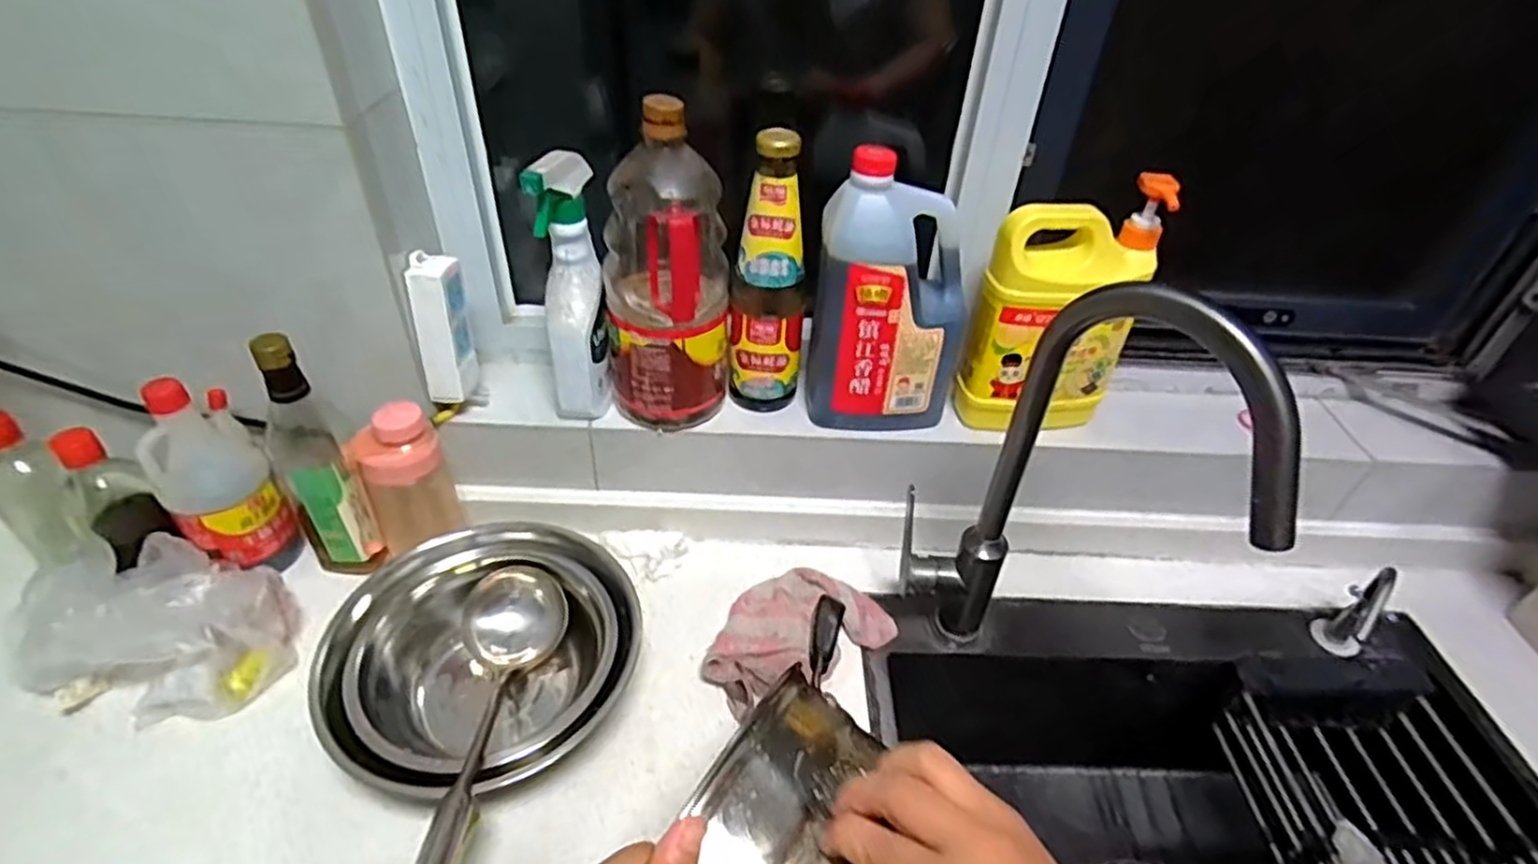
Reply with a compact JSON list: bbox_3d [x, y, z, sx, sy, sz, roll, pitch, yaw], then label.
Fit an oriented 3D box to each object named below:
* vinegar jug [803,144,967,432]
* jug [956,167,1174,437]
[{"bbox_3d":[0.114,-0.118,0.691,0.143,0.244,0.082,6,41,3],"label":"vinegar jug"},{"bbox_3d":[0.267,-0.106,0.687,0.146,0.225,0.067,2,41,-2],"label":"jug"}]

